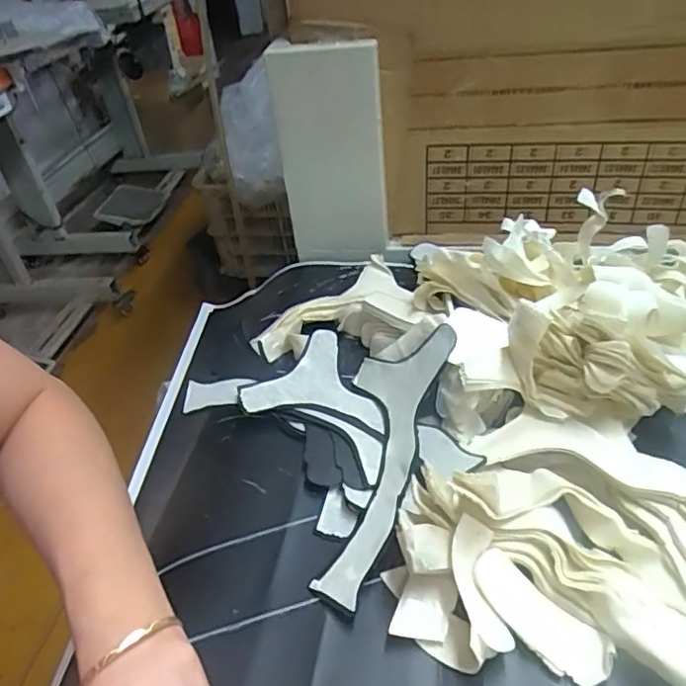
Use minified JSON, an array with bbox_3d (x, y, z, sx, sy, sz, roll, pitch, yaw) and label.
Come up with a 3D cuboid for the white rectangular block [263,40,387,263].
[{"bbox_3d":[-0.012,-0.181,0.580,0.103,0.204,0.025,1,35,15],"label":"white rectangular block"}]

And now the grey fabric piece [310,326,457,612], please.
[{"bbox_3d":[0.016,0.062,0.370,0.069,0.058,0.176,9,42,20],"label":"grey fabric piece"}]

